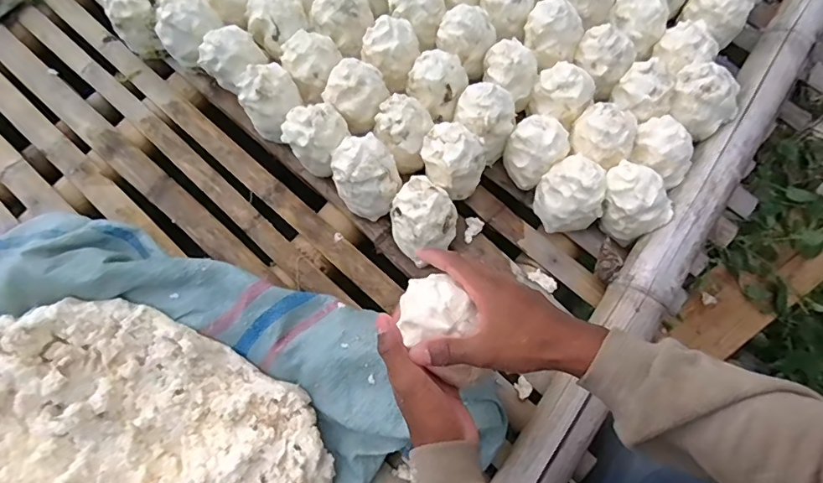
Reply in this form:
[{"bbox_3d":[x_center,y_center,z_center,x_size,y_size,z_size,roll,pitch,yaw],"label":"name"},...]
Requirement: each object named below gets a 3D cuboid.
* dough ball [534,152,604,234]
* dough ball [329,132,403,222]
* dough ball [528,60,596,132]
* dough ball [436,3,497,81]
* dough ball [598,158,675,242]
[{"bbox_3d":[0.215,-0.059,0.657,0.086,0.109,0.079,0,71,1],"label":"dough ball"},{"bbox_3d":[-0.061,-0.086,0.658,0.084,0.108,0.090,0,71,1],"label":"dough ball"},{"bbox_3d":[0.212,-0.210,0.679,0.077,0.063,0.066,34,75,12],"label":"dough ball"},{"bbox_3d":[0.079,-0.299,0.705,0.083,0.069,0.074,25,74,9],"label":"dough ball"},{"bbox_3d":[0.288,-0.051,0.632,0.075,0.070,0.094,-37,75,-11],"label":"dough ball"}]

